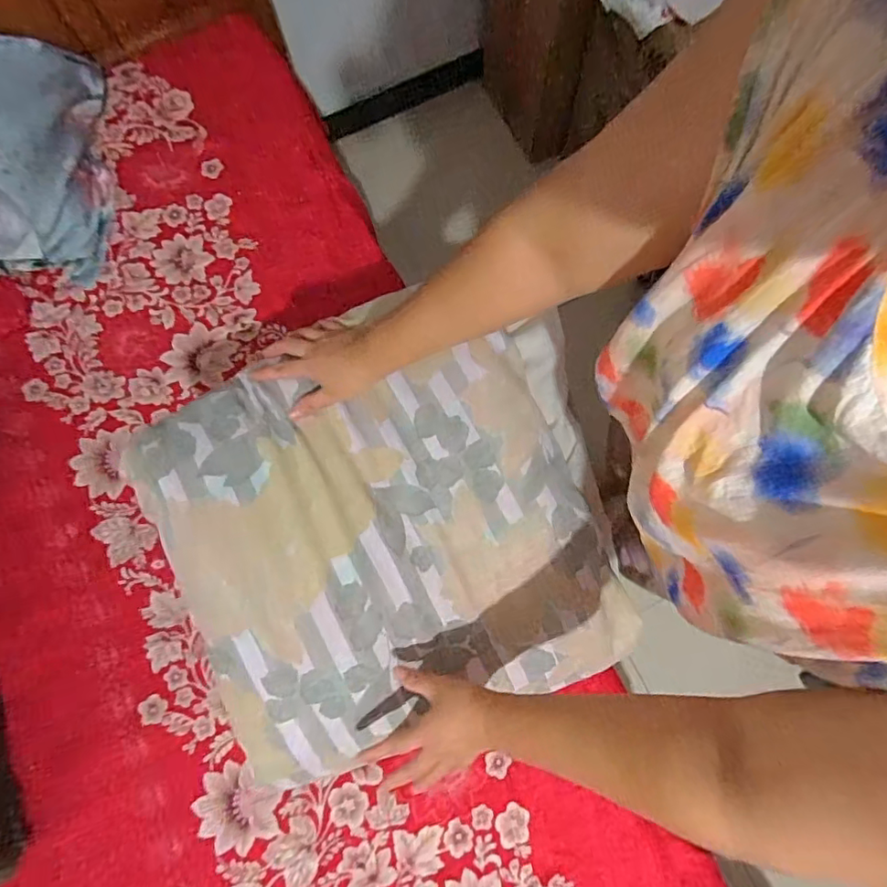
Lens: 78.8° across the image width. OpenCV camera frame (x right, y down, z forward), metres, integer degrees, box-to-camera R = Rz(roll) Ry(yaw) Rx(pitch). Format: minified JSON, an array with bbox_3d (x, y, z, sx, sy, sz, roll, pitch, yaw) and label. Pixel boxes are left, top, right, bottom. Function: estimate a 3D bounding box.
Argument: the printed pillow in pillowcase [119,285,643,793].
[{"bbox_3d":[-0.032,0.112,0.630,0.493,0.071,0.475,-22,91,-11],"label":"printed pillow in pillowcase"}]

